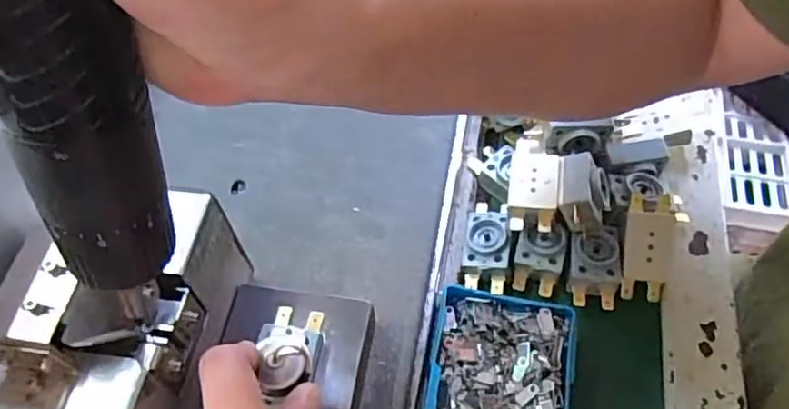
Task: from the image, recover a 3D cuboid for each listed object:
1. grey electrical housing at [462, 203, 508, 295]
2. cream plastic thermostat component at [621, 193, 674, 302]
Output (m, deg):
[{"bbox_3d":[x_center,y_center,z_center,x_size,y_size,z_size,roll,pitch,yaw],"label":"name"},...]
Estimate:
[{"bbox_3d":[0.053,0.022,0.362,0.024,0.021,0.054,6,57,5],"label":"grey electrical housing"},{"bbox_3d":[0.142,0.023,0.348,0.026,0.013,0.058,8,83,7],"label":"cream plastic thermostat component"}]

